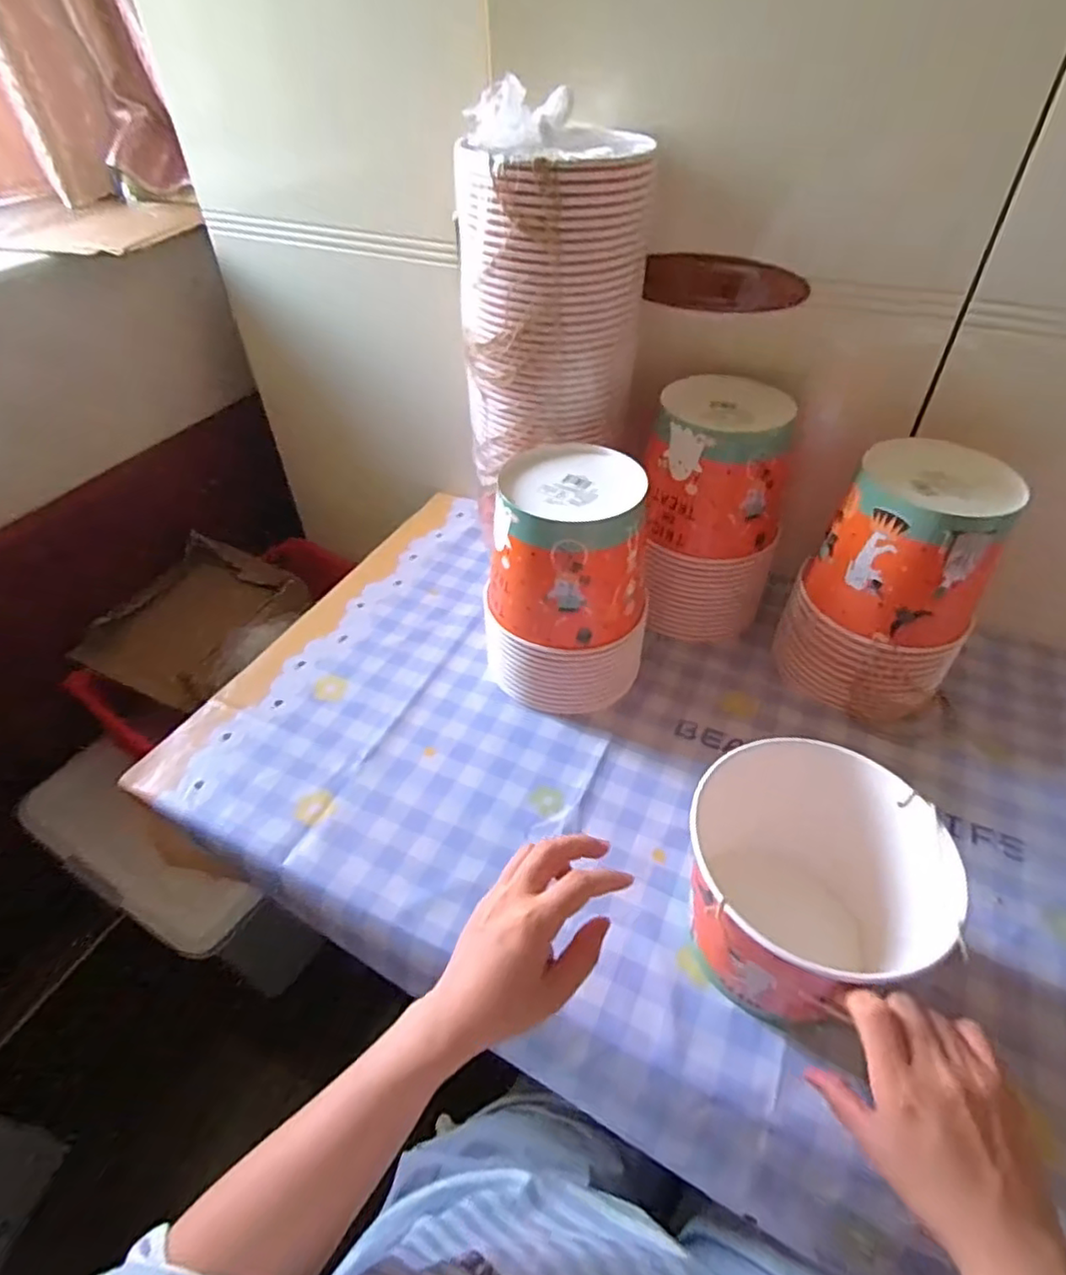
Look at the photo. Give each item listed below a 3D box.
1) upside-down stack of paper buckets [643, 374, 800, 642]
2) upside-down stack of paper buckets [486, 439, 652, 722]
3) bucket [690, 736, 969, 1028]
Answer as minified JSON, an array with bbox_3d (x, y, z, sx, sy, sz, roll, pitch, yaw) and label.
[{"bbox_3d":[0.188,-0.130,0.700,0.146,0.244,0.137,6,44,7],"label":"upside-down stack of paper buckets"},{"bbox_3d":[0.035,-0.049,0.629,0.150,0.218,0.141,6,44,7],"label":"upside-down stack of paper buckets"},{"bbox_3d":[0.188,0.170,0.460,0.156,0.121,0.167,0,44,0],"label":"bucket"}]

